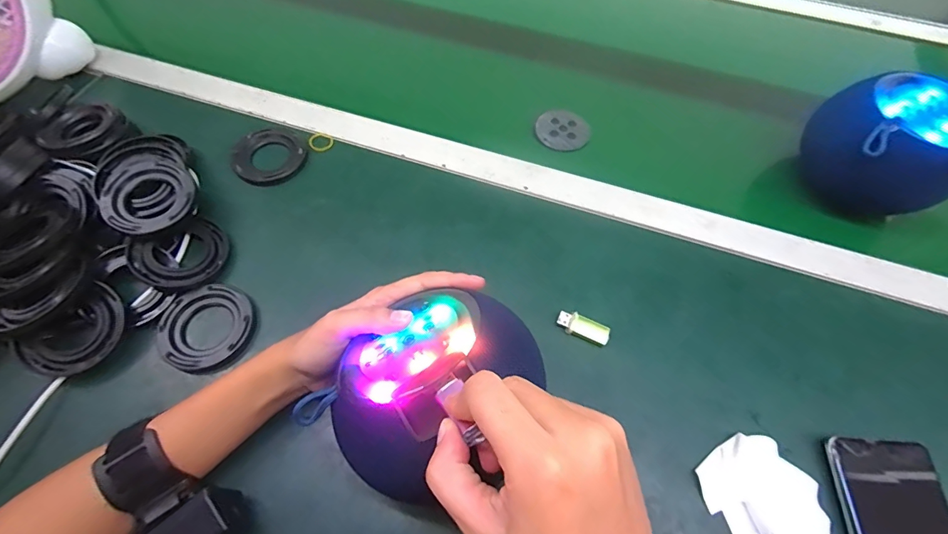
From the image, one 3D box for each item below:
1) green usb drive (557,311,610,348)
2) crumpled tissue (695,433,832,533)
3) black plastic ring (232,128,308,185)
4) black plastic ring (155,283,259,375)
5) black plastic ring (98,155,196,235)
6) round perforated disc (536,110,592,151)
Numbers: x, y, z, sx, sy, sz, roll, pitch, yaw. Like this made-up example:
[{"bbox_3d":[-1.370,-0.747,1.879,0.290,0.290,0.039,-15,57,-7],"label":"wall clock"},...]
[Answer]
[{"bbox_3d":[0.094,0.052,0.372,0.045,0.006,0.018,24,63,12],"label":"green usb drive"},{"bbox_3d":[0.207,0.167,0.307,0.065,0.019,0.085,-16,62,-10],"label":"crumpled tissue"},{"bbox_3d":[-0.217,-0.117,0.456,0.073,0.012,0.071,1,61,-1],"label":"black plastic ring"},{"bbox_3d":[-0.222,0.050,0.363,0.079,0.011,0.071,31,65,15],"label":"black plastic ring"},{"bbox_3d":[-0.293,-0.067,0.389,0.072,0.012,0.080,-36,76,-24],"label":"black plastic ring"},{"bbox_3d":[0.103,-0.157,0.500,0.061,0.008,0.053,10,61,4],"label":"round perforated disc"}]

